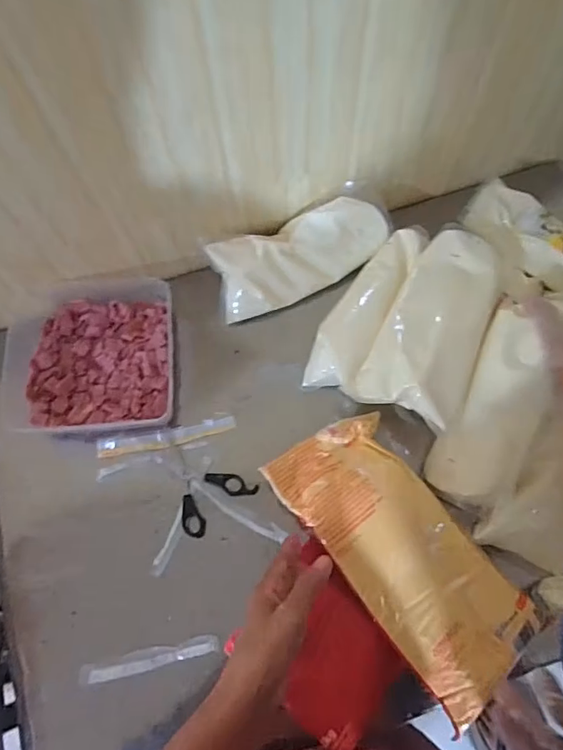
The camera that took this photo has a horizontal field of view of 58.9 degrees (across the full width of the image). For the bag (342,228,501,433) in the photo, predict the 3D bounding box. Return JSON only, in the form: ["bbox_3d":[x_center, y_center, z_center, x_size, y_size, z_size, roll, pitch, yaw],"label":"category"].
[{"bbox_3d":[0.187,-0.061,0.595,0.118,0.065,0.248,28,73,11],"label":"bag"}]

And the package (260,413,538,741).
[{"bbox_3d":[0.125,0.179,0.528,0.137,0.047,0.294,-36,72,-11],"label":"package"}]

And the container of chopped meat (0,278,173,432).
[{"bbox_3d":[-0.248,-0.032,0.644,0.217,0.049,0.207,-3,70,0],"label":"container of chopped meat"}]

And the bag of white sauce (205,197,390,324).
[{"bbox_3d":[0.025,-0.163,0.673,0.233,0.072,0.088,-25,71,-8],"label":"bag of white sauce"}]

